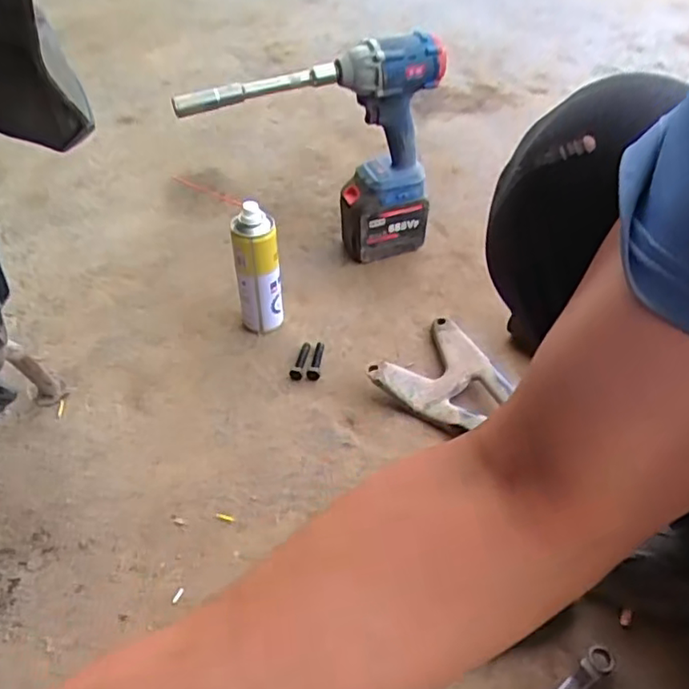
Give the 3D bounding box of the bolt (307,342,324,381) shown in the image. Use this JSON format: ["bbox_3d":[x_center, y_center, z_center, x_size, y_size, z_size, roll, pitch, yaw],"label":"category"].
[{"bbox_3d":[-0.033,0.019,0.739,0.014,0.014,0.058,5,46,7],"label":"bolt"}]

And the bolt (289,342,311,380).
[{"bbox_3d":[-0.054,0.019,0.742,0.015,0.012,0.058,6,46,8],"label":"bolt"}]

